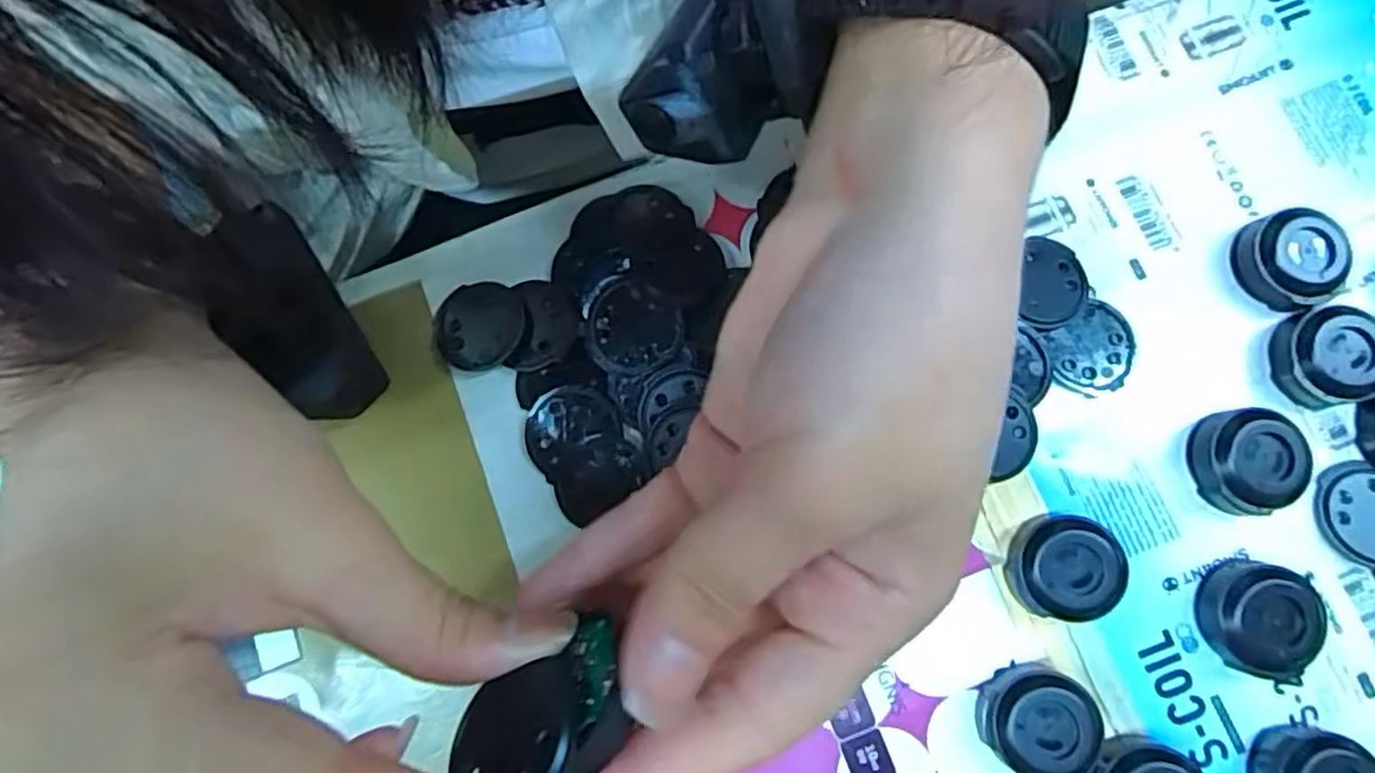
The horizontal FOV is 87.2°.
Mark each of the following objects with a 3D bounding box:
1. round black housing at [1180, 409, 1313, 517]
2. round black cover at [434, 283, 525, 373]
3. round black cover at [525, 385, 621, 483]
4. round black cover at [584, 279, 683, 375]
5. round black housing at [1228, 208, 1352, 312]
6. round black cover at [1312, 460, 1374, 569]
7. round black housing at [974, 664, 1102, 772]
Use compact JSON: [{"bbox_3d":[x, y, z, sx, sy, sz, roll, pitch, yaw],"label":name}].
[{"bbox_3d":[0.166,0.022,0.213,0.026,0.014,0.029,-12,79,-1],"label":"round black housing"},{"bbox_3d":[-0.067,-0.019,0.231,0.029,0.004,0.028,0,79,1],"label":"round black cover"},{"bbox_3d":[-0.037,0.013,0.223,0.029,0.004,0.025,-25,80,-4],"label":"round black cover"},{"bbox_3d":[-0.017,-0.018,0.223,0.028,0.004,0.028,0,79,1],"label":"round black cover"},{"bbox_3d":[0.189,-0.041,0.227,0.025,0.013,0.028,-43,81,-7],"label":"round black housing"},{"bbox_3d":[0.203,0.039,0.215,0.026,0.004,0.031,-37,81,-6],"label":"round black cover"},{"bbox_3d":[0.098,0.094,0.202,0.027,0.014,0.030,-44,82,-7],"label":"round black housing"}]

